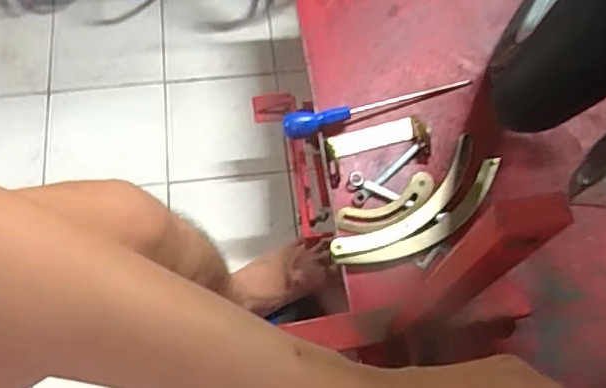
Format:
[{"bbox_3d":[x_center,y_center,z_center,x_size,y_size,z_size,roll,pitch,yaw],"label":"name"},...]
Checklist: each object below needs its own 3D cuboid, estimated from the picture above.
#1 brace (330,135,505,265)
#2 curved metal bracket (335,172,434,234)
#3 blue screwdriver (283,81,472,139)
[{"bbox_3d":[0.155,0.021,0.704,0.254,0.023,0.081,-38,73,-16],"label":"brace"},{"bbox_3d":[0.111,0.017,0.709,0.134,0.016,0.050,-22,70,-11],"label":"curved metal bracket"},{"bbox_3d":[0.104,-0.129,0.766,0.272,0.031,0.035,-19,69,-10],"label":"blue screwdriver"}]

